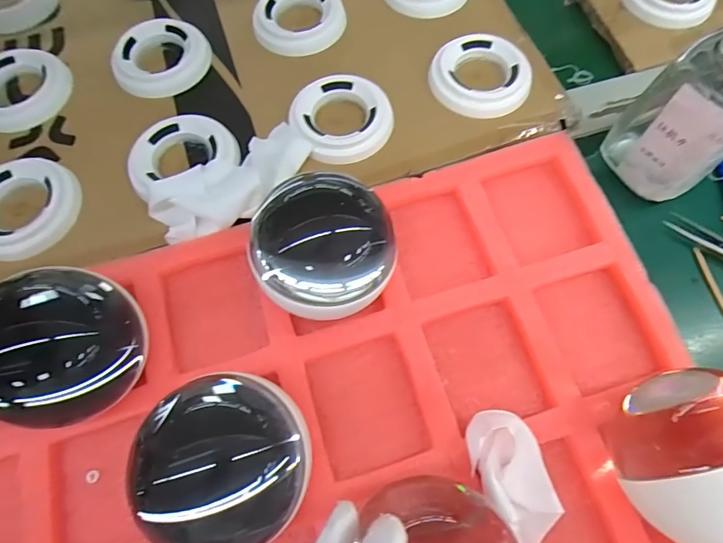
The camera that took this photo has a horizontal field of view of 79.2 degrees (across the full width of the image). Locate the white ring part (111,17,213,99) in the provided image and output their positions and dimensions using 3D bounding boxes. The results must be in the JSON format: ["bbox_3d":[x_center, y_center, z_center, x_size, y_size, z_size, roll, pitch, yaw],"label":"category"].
[{"bbox_3d":[-0.152,-0.163,0.333,0.067,0.014,0.070,0,70,1],"label":"white ring part"}]

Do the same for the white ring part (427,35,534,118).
[{"bbox_3d":[0.086,-0.140,0.316,0.071,0.013,0.066,0,70,1],"label":"white ring part"}]

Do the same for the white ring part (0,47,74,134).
[{"bbox_3d":[-0.255,-0.136,0.324,0.069,0.015,0.071,0,70,1],"label":"white ring part"}]

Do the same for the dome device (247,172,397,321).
[{"bbox_3d":[-0.018,-0.007,0.234,0.074,0.061,0.066,-16,70,-5],"label":"dome device"}]

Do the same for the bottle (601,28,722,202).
[{"bbox_3d":[0.204,-0.102,0.250,0.064,0.112,0.063,-35,73,-11],"label":"bottle"}]

